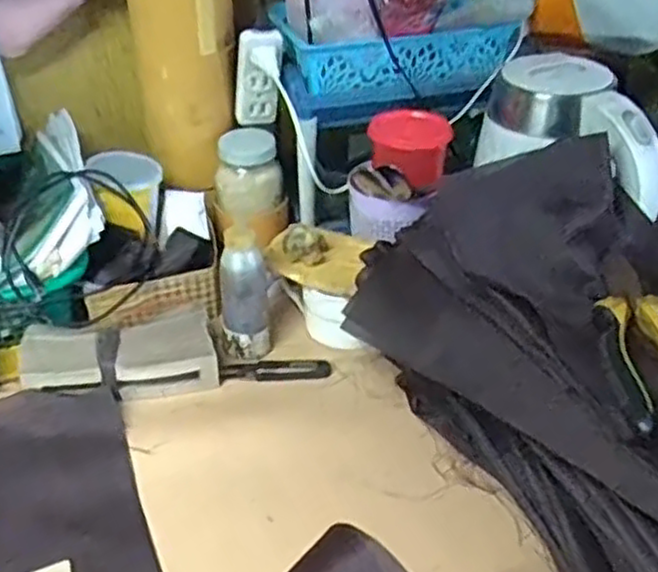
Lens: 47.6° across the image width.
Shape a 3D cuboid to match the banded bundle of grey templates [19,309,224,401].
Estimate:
[{"bbox_3d":[-0.178,0.064,0.647,0.159,0.041,0.062,-5,36,-8],"label":"banded bundle of grey templates"}]

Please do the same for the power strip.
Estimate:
[{"bbox_3d":[-0.071,-0.206,0.751,0.047,0.095,0.030,-3,36,-5],"label":"power strip"}]

